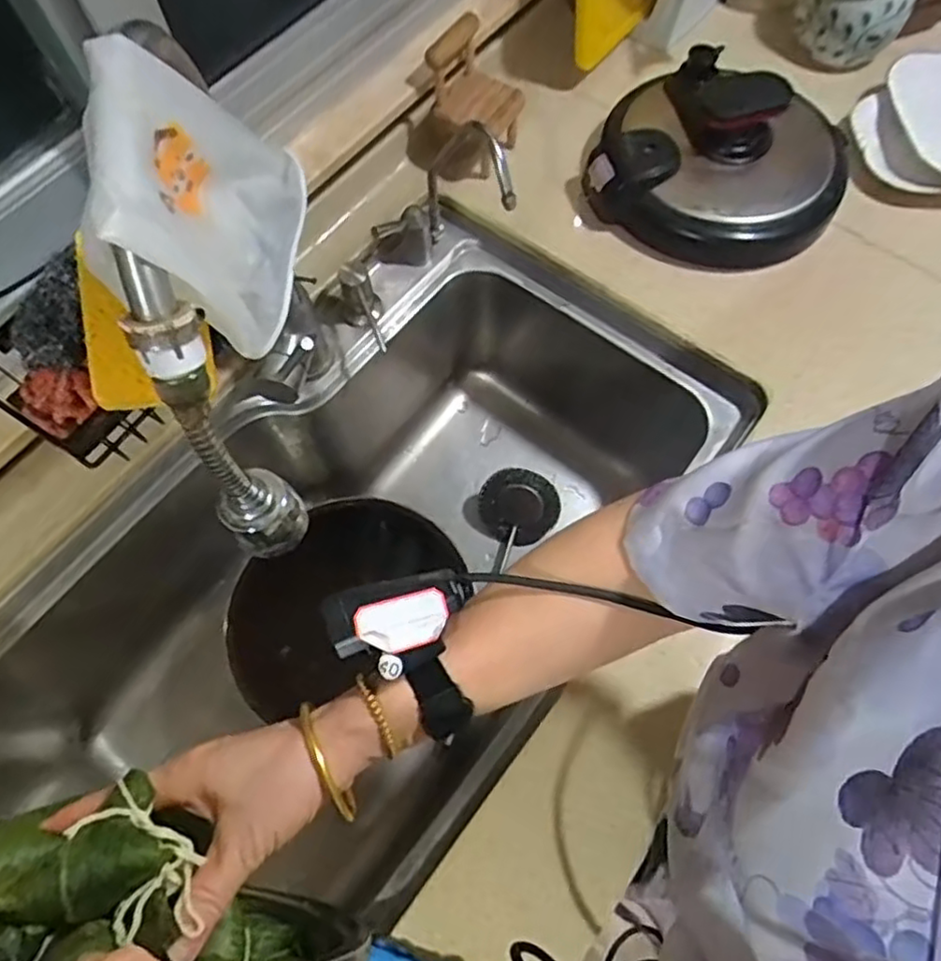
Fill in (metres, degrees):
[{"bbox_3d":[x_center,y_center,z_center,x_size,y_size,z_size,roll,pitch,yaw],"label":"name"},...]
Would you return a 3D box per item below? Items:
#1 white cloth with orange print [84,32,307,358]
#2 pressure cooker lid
[{"bbox_3d":[-0.128,-0.138,0.329,0.023,0.115,0.114,-5,78,21],"label":"white cloth with orange print"},{"bbox_3d":[0.260,-0.340,0.681,0.235,0.105,0.224,0,67,1],"label":"pressure cooker lid"}]

